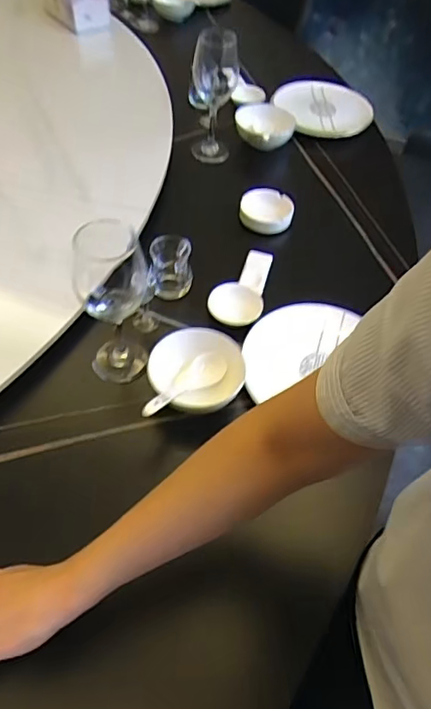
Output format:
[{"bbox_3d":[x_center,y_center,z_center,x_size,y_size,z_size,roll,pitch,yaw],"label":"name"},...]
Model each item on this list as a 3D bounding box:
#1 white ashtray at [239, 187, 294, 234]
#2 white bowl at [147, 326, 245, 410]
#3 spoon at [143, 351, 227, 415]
[{"bbox_3d":[0.083,-0.239,0.846,0.090,0.032,0.080,0,51,-4],"label":"white ashtray"},{"bbox_3d":[-0.022,0.021,0.614,0.125,0.041,0.105,-16,54,-16],"label":"white bowl"},{"bbox_3d":[-0.036,0.034,0.597,0.042,0.026,0.138,32,37,19],"label":"spoon"}]

